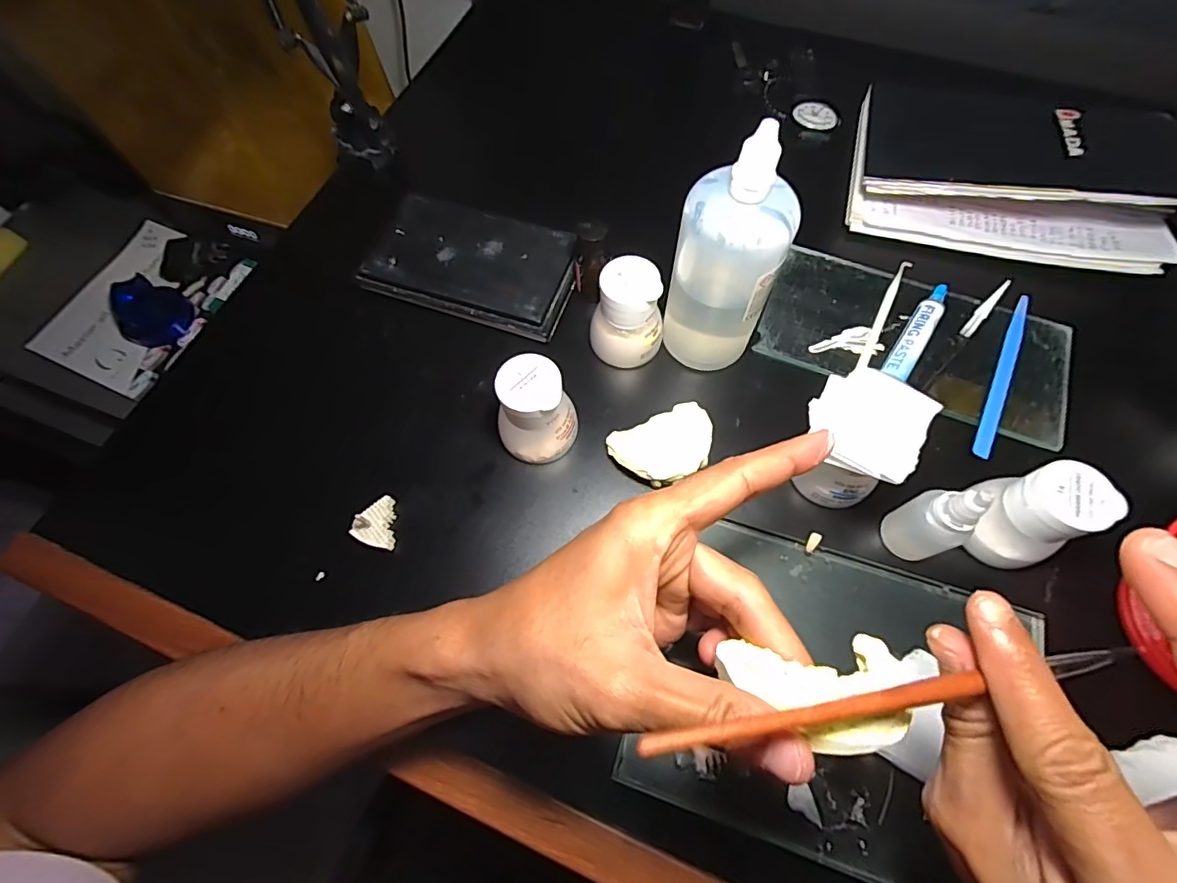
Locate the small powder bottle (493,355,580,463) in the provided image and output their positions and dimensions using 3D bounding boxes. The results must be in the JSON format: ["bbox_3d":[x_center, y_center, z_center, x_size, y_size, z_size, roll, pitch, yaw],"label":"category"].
[{"bbox_3d":[-0.032,-0.017,0.319,0.041,0.062,0.043,26,70,12],"label":"small powder bottle"}]

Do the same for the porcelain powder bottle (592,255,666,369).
[{"bbox_3d":[0.026,-0.082,0.346,0.045,0.063,0.041,0,67,1],"label":"porcelain powder bottle"}]

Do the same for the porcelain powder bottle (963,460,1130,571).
[{"bbox_3d":[0.240,0.042,0.285,0.042,0.060,0.045,0,67,1],"label":"porcelain powder bottle"}]

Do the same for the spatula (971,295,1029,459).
[{"bbox_3d":[0.279,-0.045,0.353,0.011,0.004,0.134,27,70,12],"label":"spatula"}]

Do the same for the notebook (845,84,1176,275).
[{"bbox_3d":[0.311,-0.206,0.384,0.225,0.068,0.125,12,68,6],"label":"notebook"}]

